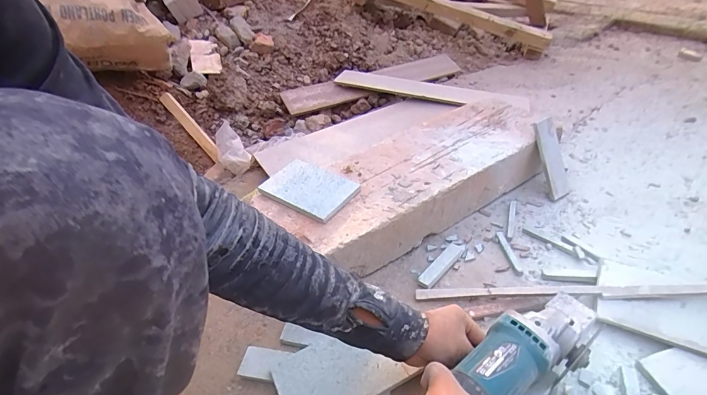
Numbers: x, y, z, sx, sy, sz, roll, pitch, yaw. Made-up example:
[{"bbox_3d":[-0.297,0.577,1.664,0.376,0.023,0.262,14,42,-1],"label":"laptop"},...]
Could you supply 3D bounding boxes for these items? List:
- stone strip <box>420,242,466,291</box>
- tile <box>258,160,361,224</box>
[{"bbox_3d":[0.144,0.107,0.607,0.027,0.016,0.116,27,48,34],"label":"stone strip"},{"bbox_3d":[-0.076,-0.014,0.634,0.151,0.015,0.107,20,44,33],"label":"tile"}]

